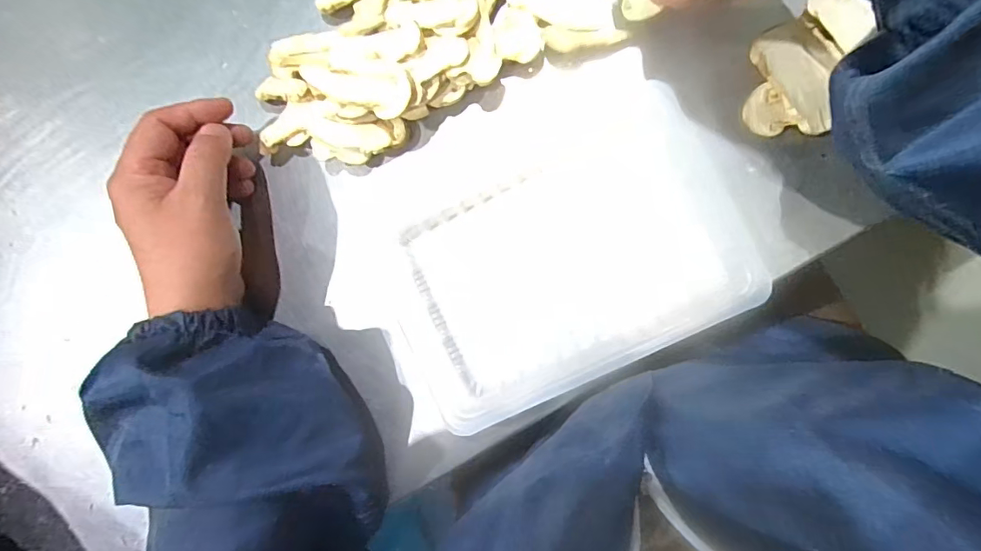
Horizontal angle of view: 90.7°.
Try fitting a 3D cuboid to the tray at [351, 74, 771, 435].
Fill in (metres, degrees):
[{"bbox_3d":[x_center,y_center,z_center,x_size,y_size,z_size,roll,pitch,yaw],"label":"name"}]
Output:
[{"bbox_3d":[0.039,-0.020,0.305,0.222,0.019,0.178,-22,85,6],"label":"tray"}]

